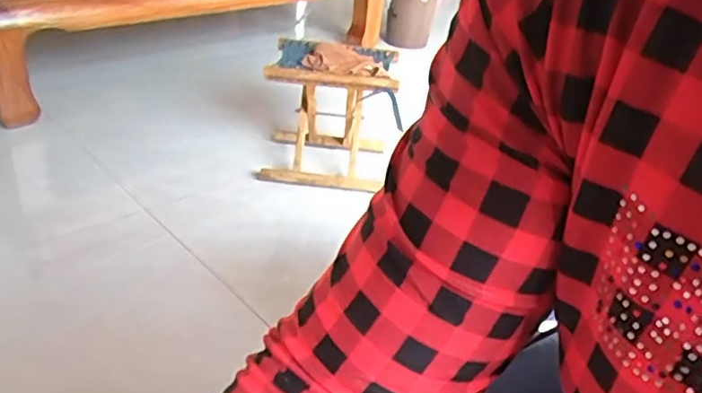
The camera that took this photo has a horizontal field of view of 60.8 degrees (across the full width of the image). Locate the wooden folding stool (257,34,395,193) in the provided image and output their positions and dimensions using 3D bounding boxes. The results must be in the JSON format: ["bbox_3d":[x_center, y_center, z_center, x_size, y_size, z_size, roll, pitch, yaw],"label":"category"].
[{"bbox_3d":[-0.051,-0.201,1.441,0.298,0.328,0.253,10,30,3],"label":"wooden folding stool"}]

